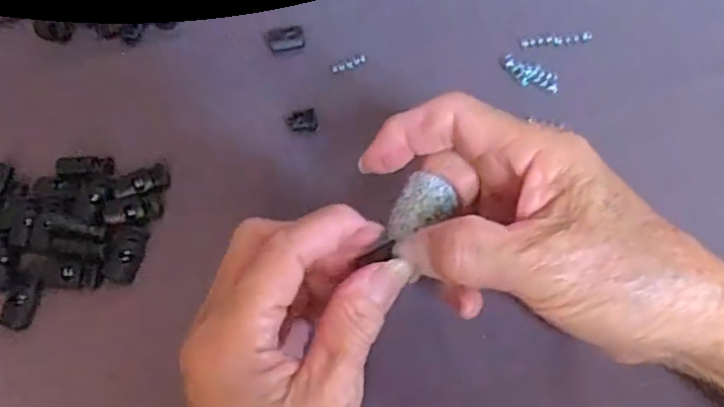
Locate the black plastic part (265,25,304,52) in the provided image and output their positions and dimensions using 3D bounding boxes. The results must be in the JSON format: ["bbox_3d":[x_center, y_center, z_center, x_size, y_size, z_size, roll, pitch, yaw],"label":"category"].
[{"bbox_3d":[-0.044,-0.095,0.365,0.022,0.004,0.015,-8,64,0],"label":"black plastic part"}]

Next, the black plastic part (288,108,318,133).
[{"bbox_3d":[-0.032,-0.044,0.343,0.015,0.005,0.012,-9,64,-1],"label":"black plastic part"}]

